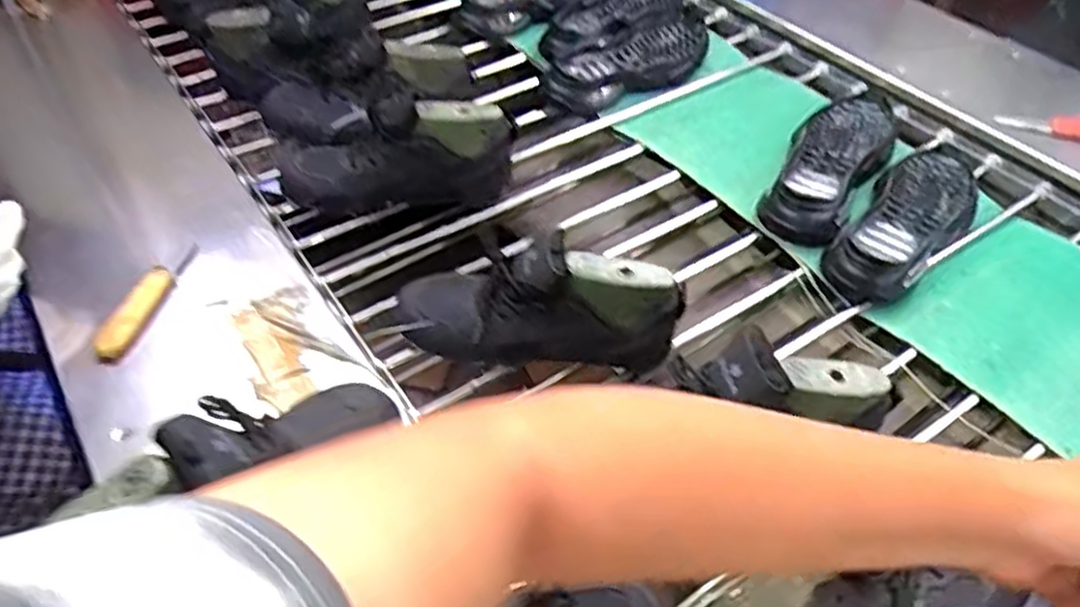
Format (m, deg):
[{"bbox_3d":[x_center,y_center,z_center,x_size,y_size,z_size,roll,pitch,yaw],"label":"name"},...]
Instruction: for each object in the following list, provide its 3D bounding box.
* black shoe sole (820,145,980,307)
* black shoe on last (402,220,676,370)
[{"bbox_3d":[0.440,-0.109,0.889,0.112,0.049,0.342,31,55,26],"label":"black shoe sole"},{"bbox_3d":[-0.015,0.004,0.703,0.275,0.131,0.090,0,46,18],"label":"black shoe on last"}]

